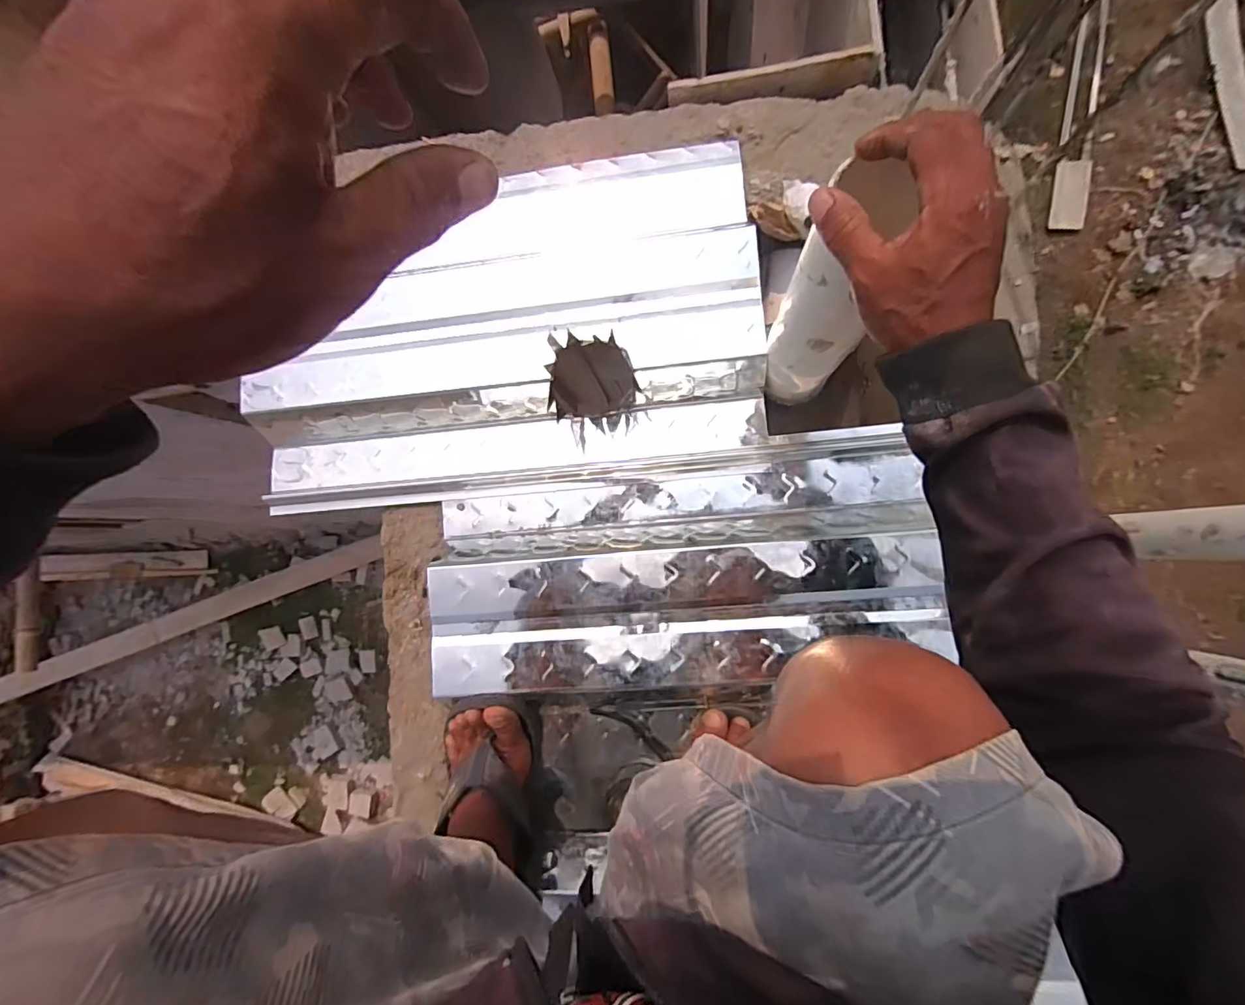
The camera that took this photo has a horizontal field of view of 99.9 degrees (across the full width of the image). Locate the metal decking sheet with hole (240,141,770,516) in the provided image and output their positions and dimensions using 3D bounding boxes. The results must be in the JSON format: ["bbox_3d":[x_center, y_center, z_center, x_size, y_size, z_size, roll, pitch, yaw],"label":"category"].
[{"bbox_3d":[-0.142,-0.206,0.595,0.577,0.058,0.373,-6,87,7],"label":"metal decking sheet with hole"}]

